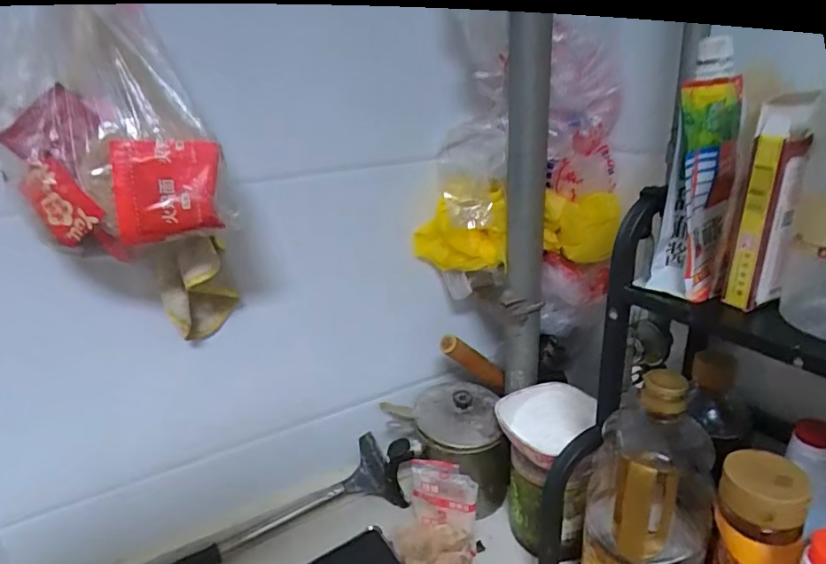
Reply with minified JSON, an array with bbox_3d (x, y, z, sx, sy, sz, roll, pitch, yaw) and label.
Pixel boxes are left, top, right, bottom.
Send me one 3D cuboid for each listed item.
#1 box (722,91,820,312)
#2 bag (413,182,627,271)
[{"bbox_3d":[0.233,-0.048,0.339,0.031,0.138,0.020,11,25,33],"label":"box"},{"bbox_3d":[0.113,-0.059,0.599,0.237,0.102,0.045,2,22,14],"label":"bag"}]

